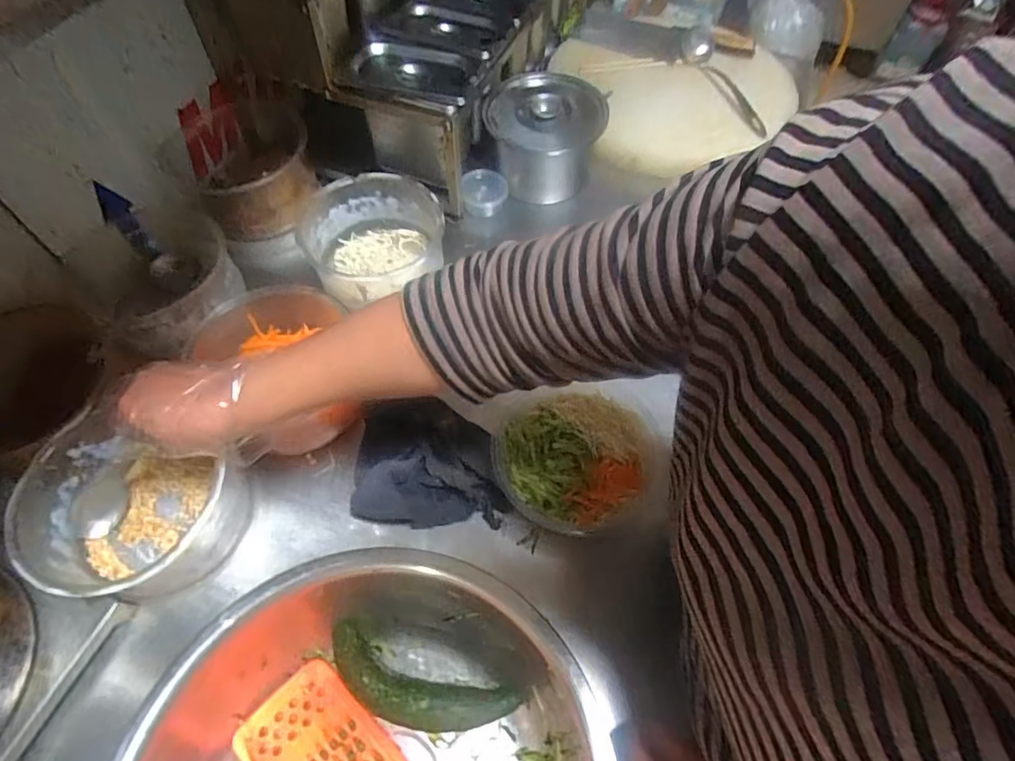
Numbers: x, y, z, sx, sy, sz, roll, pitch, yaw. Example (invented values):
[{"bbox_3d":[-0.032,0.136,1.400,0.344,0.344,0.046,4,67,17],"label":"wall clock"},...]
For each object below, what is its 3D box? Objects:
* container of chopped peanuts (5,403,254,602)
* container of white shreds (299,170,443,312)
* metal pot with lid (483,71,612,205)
[{"bbox_3d":[-0.348,0.126,0.500,0.170,0.089,0.148,24,62,12],"label":"container of chopped peanuts"},{"bbox_3d":[-0.168,-0.170,0.684,0.168,0.085,0.171,-10,60,-7],"label":"container of white shreds"},{"bbox_3d":[0.055,-0.363,0.788,0.161,0.105,0.171,1,59,-1],"label":"metal pot with lid"}]

